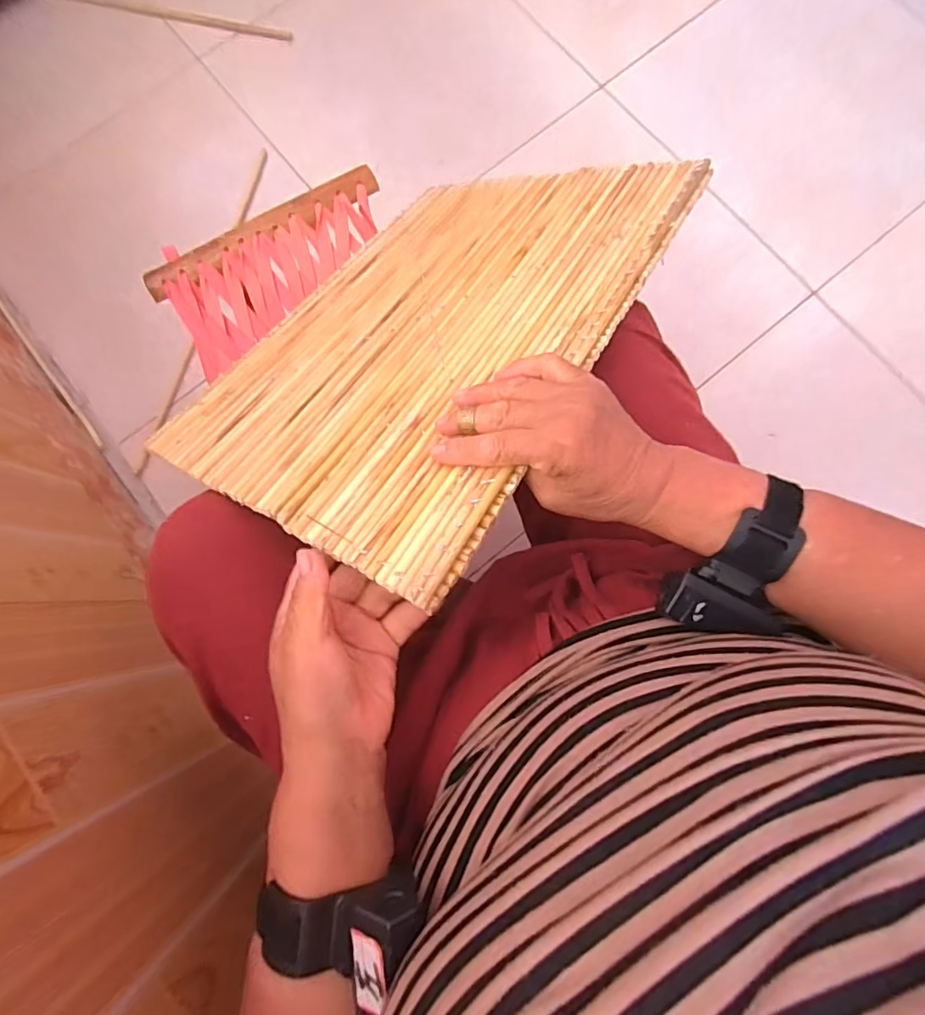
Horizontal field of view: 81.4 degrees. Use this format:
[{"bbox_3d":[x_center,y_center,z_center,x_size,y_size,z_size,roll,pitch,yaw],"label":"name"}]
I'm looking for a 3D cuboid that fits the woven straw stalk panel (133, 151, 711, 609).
[{"bbox_3d":[-0.028,-0.159,0.452,0.307,0.017,0.424,21,65,32],"label":"woven straw stalk panel"}]

